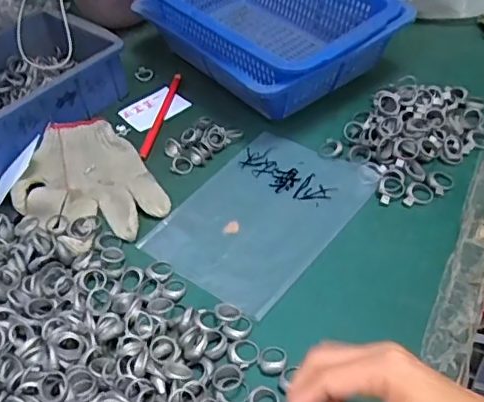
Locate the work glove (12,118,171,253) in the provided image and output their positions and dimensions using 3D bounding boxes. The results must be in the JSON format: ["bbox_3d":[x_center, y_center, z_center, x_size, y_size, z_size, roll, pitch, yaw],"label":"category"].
[{"bbox_3d":[-0.168,-0.027,0.577,0.129,0.019,0.199,-26,48,-17],"label":"work glove"}]

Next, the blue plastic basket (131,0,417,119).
[{"bbox_3d":[0.030,-0.214,0.661,0.199,0.106,0.286,-35,52,-24],"label":"blue plastic basket"}]

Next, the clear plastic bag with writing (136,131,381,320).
[{"bbox_3d":[0.019,0.008,0.536,0.146,0.010,0.198,27,54,30],"label":"clear plastic bag with writing"}]

